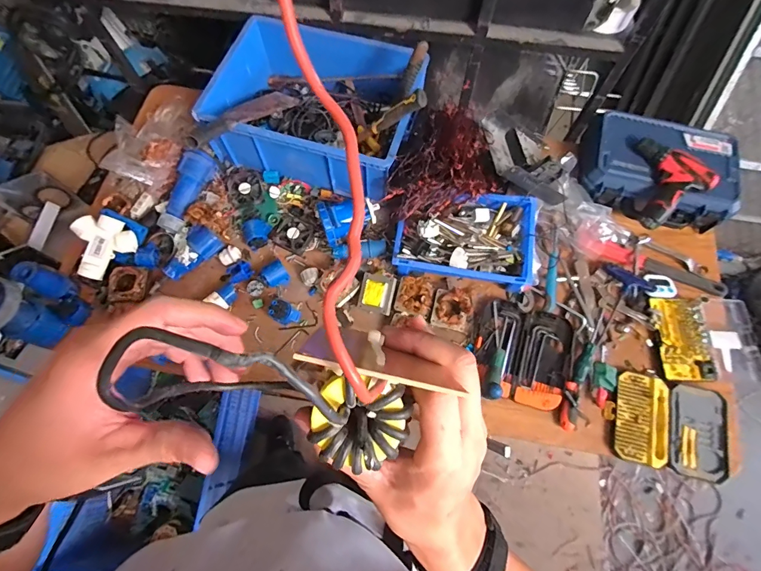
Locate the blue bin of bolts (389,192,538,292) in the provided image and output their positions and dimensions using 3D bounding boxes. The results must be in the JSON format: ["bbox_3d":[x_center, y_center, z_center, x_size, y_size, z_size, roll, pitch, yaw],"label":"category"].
[{"bbox_3d":[0.194,-0.111,0.909,0.311,0.089,0.206,9,69,3],"label":"blue bin of bolts"}]

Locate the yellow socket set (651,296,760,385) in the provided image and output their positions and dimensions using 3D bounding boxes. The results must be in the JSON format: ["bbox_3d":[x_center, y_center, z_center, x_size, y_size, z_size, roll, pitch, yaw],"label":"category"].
[{"bbox_3d":[0.745,0.118,0.870,0.233,0.021,0.188,-1,69,-1],"label":"yellow socket set"}]

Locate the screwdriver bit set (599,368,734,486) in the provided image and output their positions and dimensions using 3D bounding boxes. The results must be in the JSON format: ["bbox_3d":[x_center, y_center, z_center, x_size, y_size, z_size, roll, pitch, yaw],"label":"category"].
[{"bbox_3d":[0.609,0.293,0.816,0.252,0.030,0.181,13,70,4],"label":"screwdriver bit set"}]

